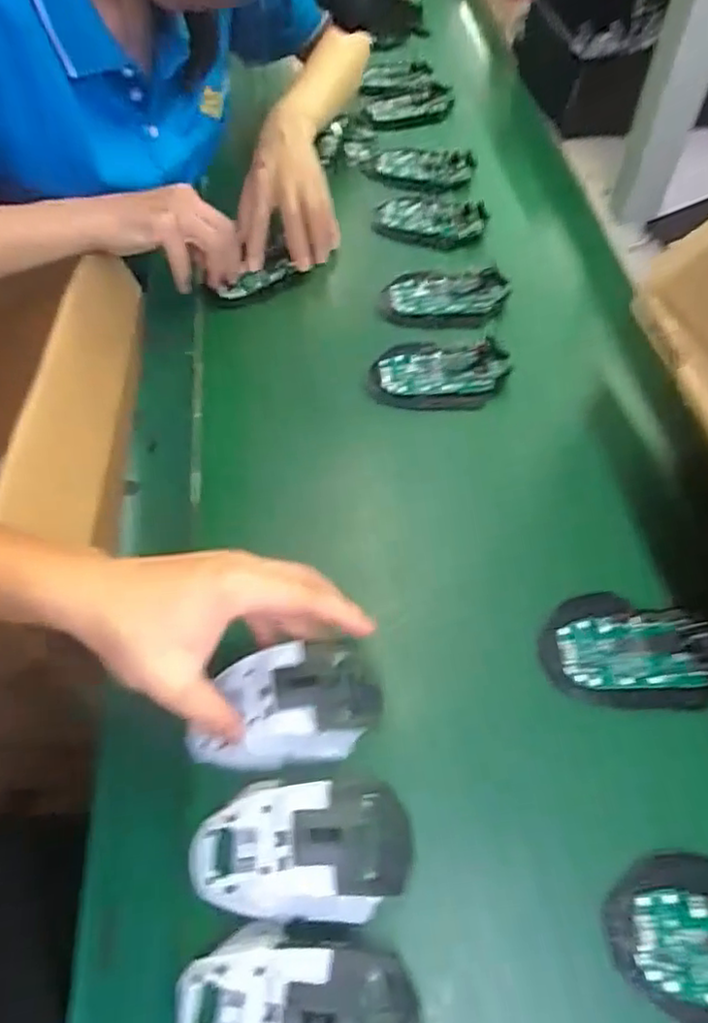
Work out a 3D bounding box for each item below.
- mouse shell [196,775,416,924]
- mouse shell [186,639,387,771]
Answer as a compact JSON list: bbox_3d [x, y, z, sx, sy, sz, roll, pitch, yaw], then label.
[{"bbox_3d":[-0.028,0.176,0.334,0.114,0.029,0.063,-3,59,1],"label":"mouse shell"},{"bbox_3d":[-0.042,0.115,0.375,0.113,0.026,0.062,-13,59,-5],"label":"mouse shell"}]

